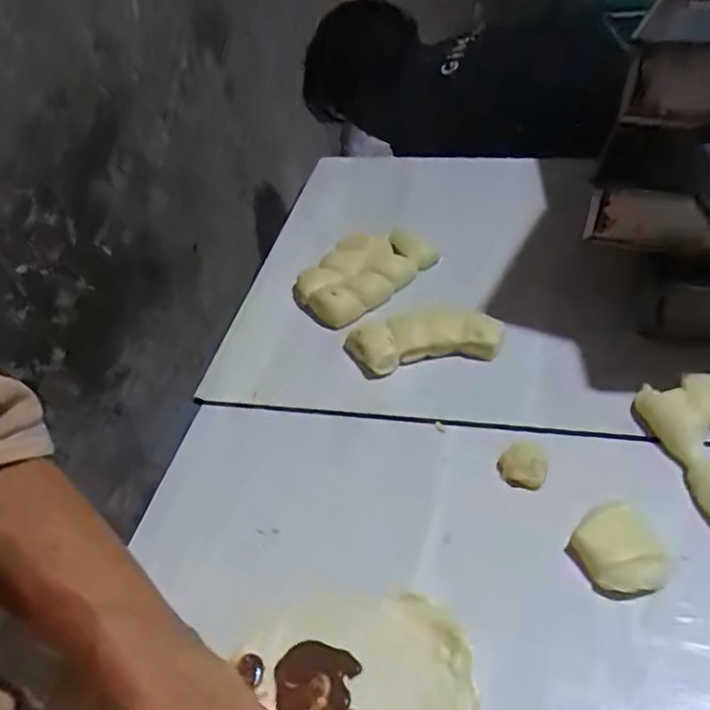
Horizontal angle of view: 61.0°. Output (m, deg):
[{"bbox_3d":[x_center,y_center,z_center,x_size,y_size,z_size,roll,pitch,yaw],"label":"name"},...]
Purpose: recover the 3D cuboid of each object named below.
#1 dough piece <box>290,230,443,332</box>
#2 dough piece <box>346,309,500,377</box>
[{"bbox_3d":[0.009,-0.085,0.621,0.095,0.033,0.152,27,51,34],"label":"dough piece"},{"bbox_3d":[0.060,-0.014,0.532,0.130,0.032,0.051,-9,40,-1],"label":"dough piece"}]

